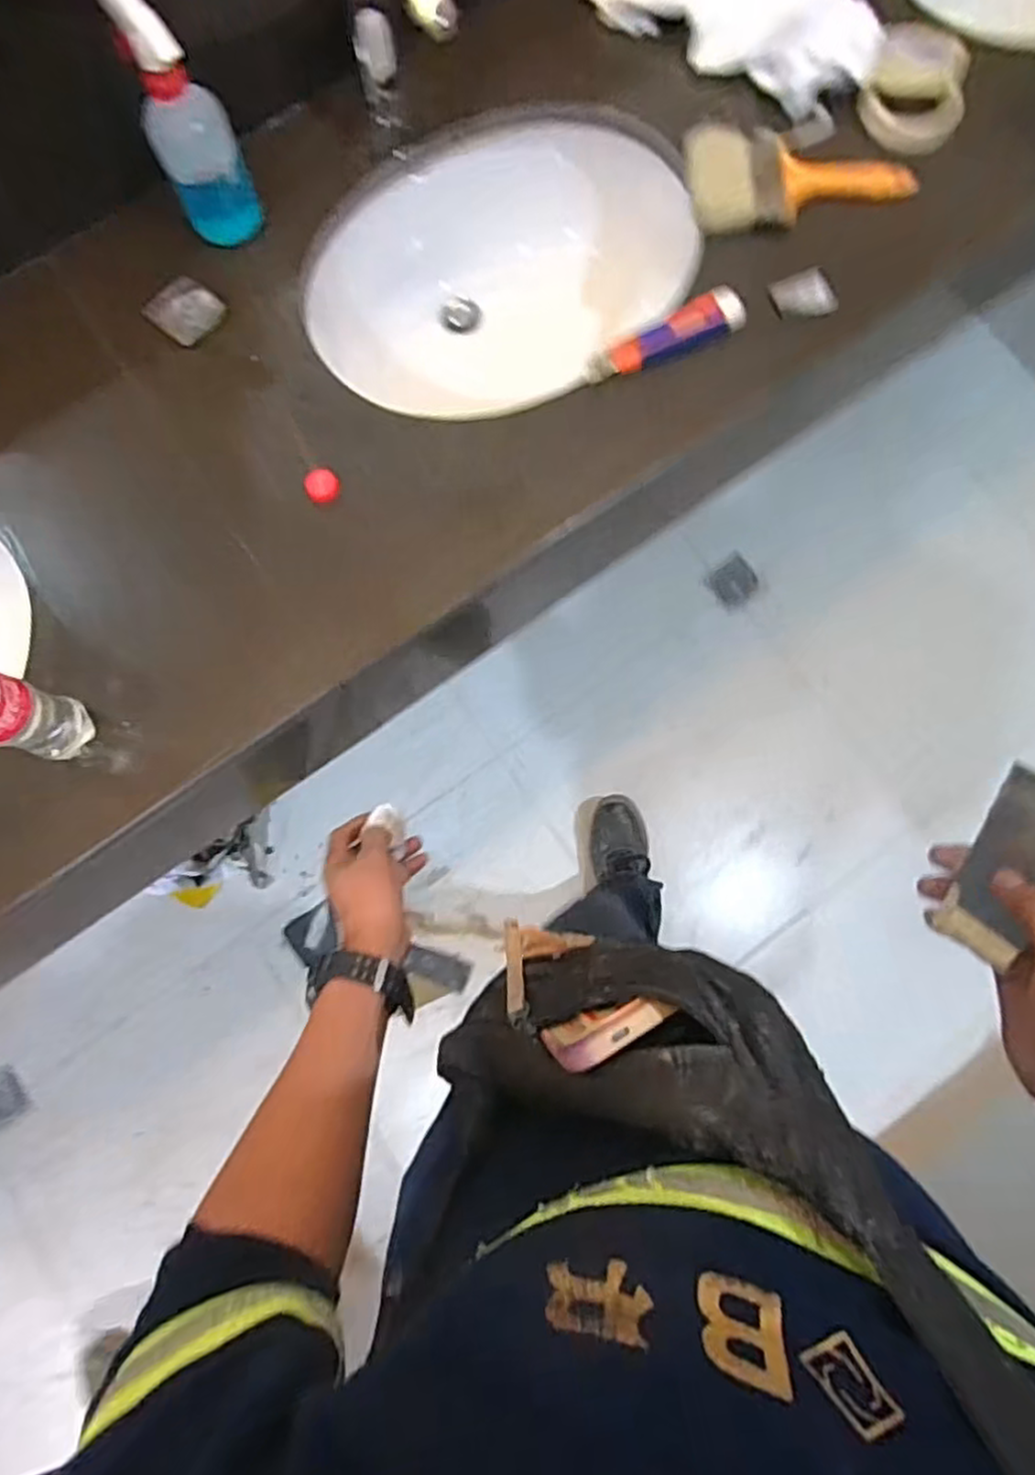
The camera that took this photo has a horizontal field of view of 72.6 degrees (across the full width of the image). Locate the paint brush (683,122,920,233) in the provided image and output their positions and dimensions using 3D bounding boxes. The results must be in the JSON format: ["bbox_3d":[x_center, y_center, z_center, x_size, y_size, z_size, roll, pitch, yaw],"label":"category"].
[{"bbox_3d":[0.289,-0.565,0.709,0.227,0.033,0.114,-4,80,0],"label":"paint brush"}]

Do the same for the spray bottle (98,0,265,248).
[{"bbox_3d":[-0.300,-0.555,0.639,0.071,0.170,0.065,-17,80,-2],"label":"spray bottle"}]

